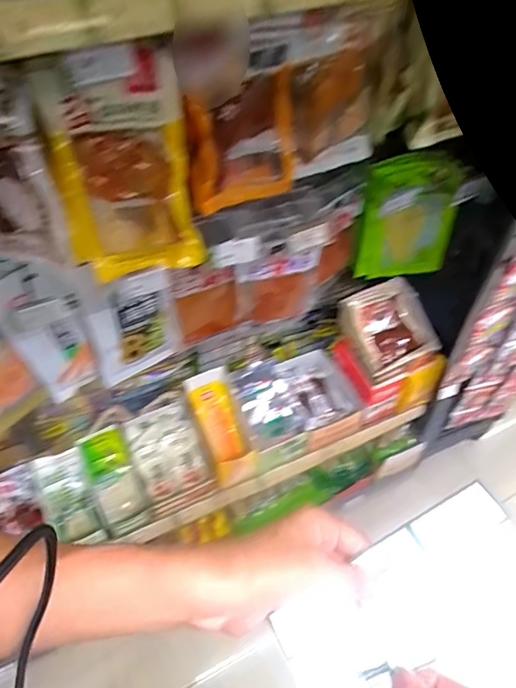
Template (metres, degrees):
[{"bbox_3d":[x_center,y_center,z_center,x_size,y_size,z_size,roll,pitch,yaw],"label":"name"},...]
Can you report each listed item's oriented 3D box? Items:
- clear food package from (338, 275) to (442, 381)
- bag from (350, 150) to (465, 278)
[{"bbox_3d":[0.291,-0.041,1.063,0.176,0.035,0.186,-26,80,2],"label":"clear food package"},{"bbox_3d":[0.296,-0.232,0.926,0.187,0.270,0.049,-4,45,-1],"label":"bag"}]

